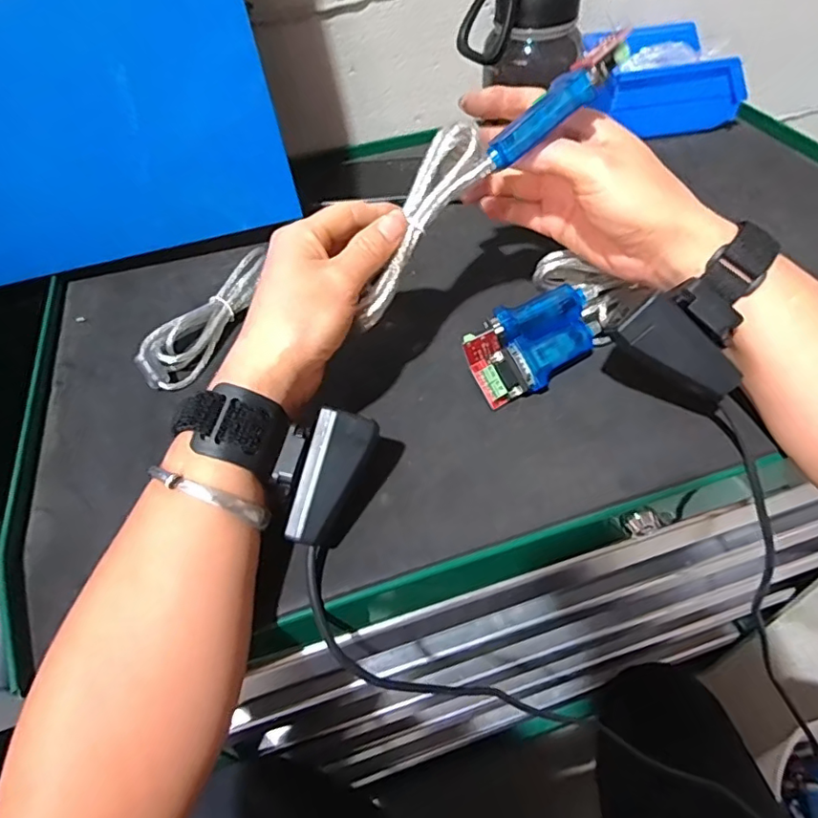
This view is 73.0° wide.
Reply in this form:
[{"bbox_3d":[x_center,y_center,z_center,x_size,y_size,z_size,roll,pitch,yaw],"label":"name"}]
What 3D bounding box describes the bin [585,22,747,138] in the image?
[{"bbox_3d":[0.253,-0.336,0.569,0.141,0.070,0.102,-5,50,1],"label":"bin"}]

